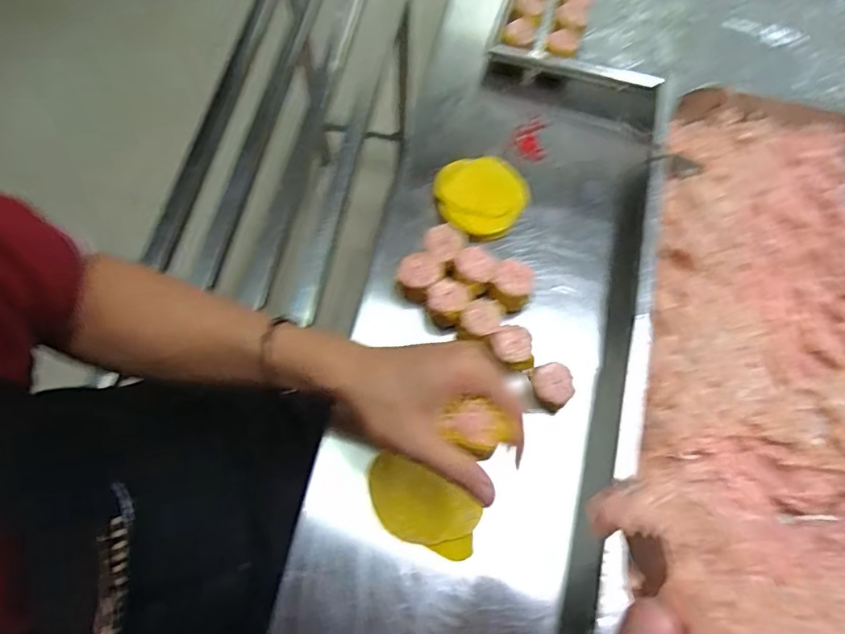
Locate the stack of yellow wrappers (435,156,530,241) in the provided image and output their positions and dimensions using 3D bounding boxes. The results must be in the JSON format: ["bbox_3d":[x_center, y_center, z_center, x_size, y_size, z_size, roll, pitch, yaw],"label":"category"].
[{"bbox_3d":[0.055,-0.120,0.549,0.090,0.025,0.085,39,72,13],"label":"stack of yellow wrappers"}]

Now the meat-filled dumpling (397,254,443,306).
[{"bbox_3d":[-0.003,-0.038,0.504,0.036,0.027,0.040,32,70,10],"label":"meat-filled dumpling"}]

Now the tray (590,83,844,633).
[{"bbox_3d":[0.335,0.035,0.464,0.334,0.054,0.516,17,68,5],"label":"tray"}]

